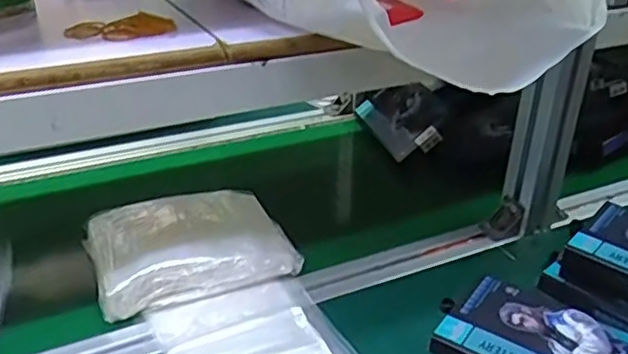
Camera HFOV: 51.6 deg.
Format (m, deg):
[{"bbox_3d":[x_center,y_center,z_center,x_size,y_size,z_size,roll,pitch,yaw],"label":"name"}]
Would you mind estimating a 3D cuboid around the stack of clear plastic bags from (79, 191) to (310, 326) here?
[{"bbox_3d":[-0.120,0.061,0.616,0.175,0.044,0.138,-12,31,-22],"label":"stack of clear plastic bags"}]

